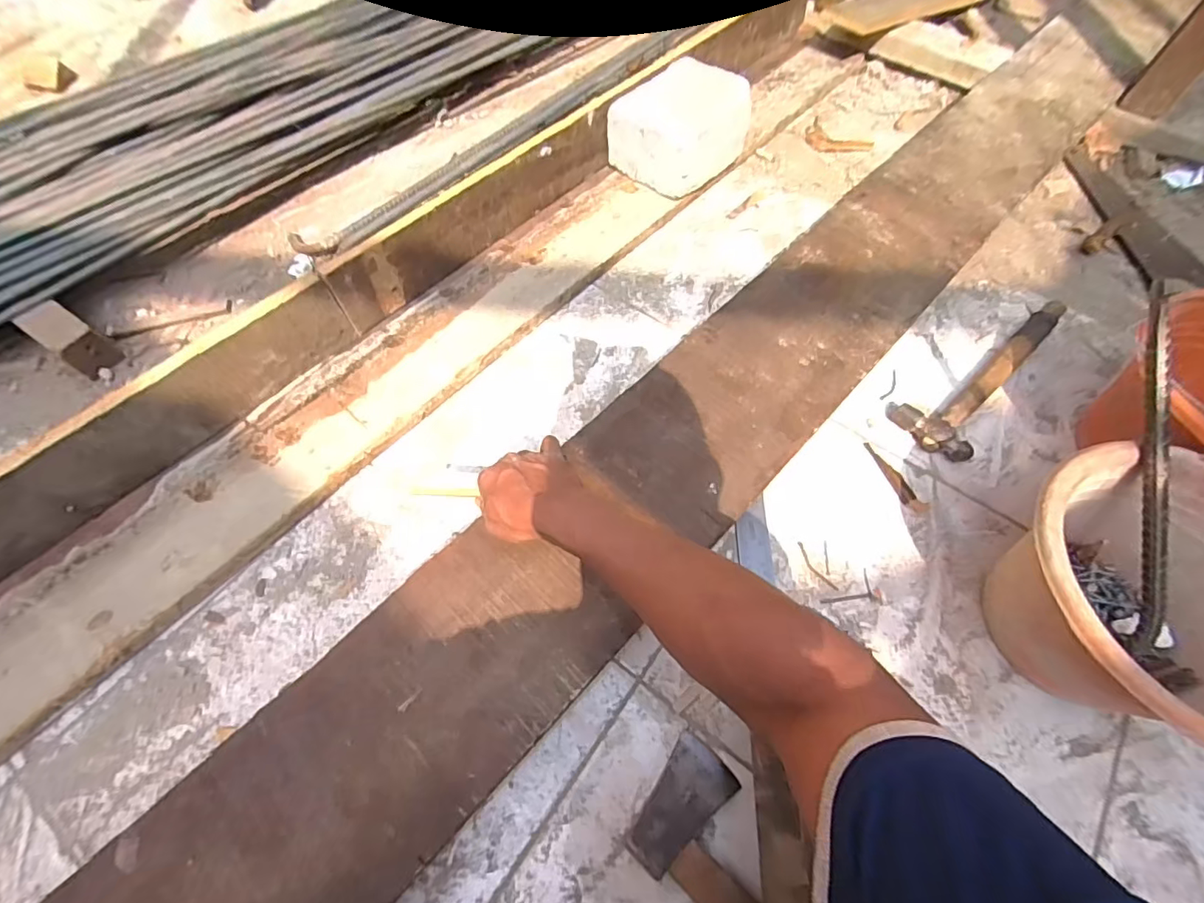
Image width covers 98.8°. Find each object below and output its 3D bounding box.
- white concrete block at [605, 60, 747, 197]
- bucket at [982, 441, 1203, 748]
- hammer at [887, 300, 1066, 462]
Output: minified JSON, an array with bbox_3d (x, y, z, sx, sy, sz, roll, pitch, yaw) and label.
[{"bbox_3d":[0.130,-0.516,0.817,0.158,0.098,0.191,37,65,17],"label":"white concrete block"},{"bbox_3d":[0.470,0.141,0.470,0.227,0.171,0.240,1,62,-2],"label":"bucket"},{"bbox_3d":[0.518,-0.105,0.686,0.324,0.036,0.099,-35,69,-18],"label":"hammer"}]

